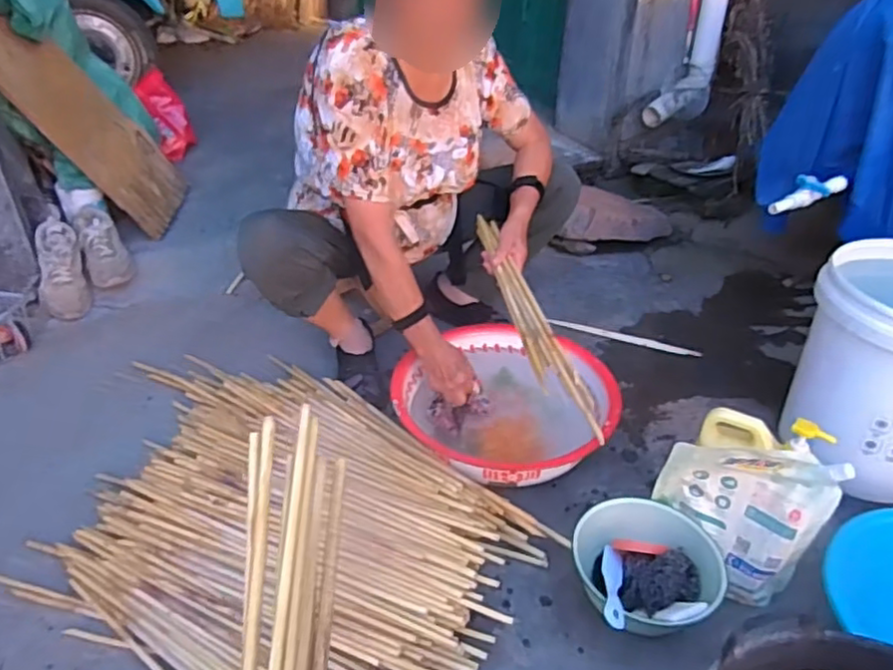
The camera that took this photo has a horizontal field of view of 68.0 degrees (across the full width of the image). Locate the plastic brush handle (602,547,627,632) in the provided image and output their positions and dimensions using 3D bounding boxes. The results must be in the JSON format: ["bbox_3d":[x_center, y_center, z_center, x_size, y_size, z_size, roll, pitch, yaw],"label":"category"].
[{"bbox_3d":[0.225,0.336,0.888,0.031,0.027,0.168,10,10,9],"label":"plastic brush handle"}]

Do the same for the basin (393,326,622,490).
[{"bbox_3d":[0.100,0.129,1.191,0.370,0.132,0.346,2,38,-1],"label":"basin"}]

